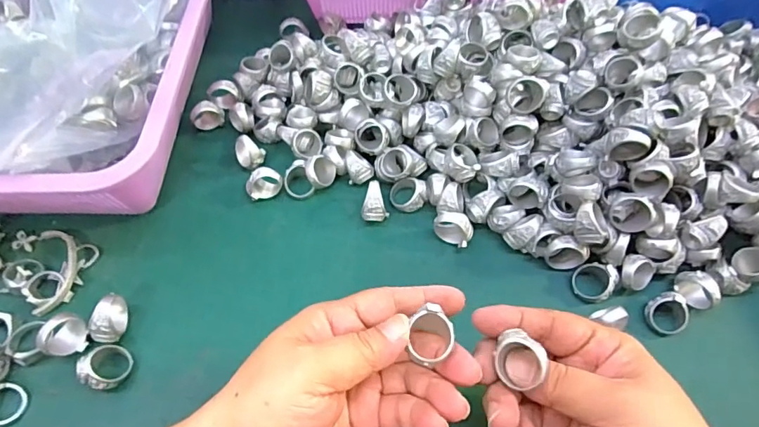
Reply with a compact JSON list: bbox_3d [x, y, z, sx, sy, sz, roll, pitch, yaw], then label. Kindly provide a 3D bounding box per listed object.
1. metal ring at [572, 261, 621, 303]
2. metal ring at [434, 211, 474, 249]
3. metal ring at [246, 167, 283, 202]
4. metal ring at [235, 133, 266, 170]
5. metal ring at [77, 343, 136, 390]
[{"bbox_3d":[0.148,0.047,0.327,0.028,0.014,0.027,10,90,27],"label":"metal ring"},{"bbox_3d":[0.054,0.011,0.344,0.028,0.018,0.018,29,61,16],"label":"metal ring"},{"bbox_3d":[-0.088,-0.022,0.362,0.026,0.021,0.016,-29,63,-19],"label":"metal ring"},{"bbox_3d":[-0.102,-0.047,0.375,0.021,0.023,0.021,1,58,-1],"label":"metal ring"},{"bbox_3d":[-0.163,0.091,0.284,0.021,0.024,0.026,20,60,10],"label":"metal ring"}]

